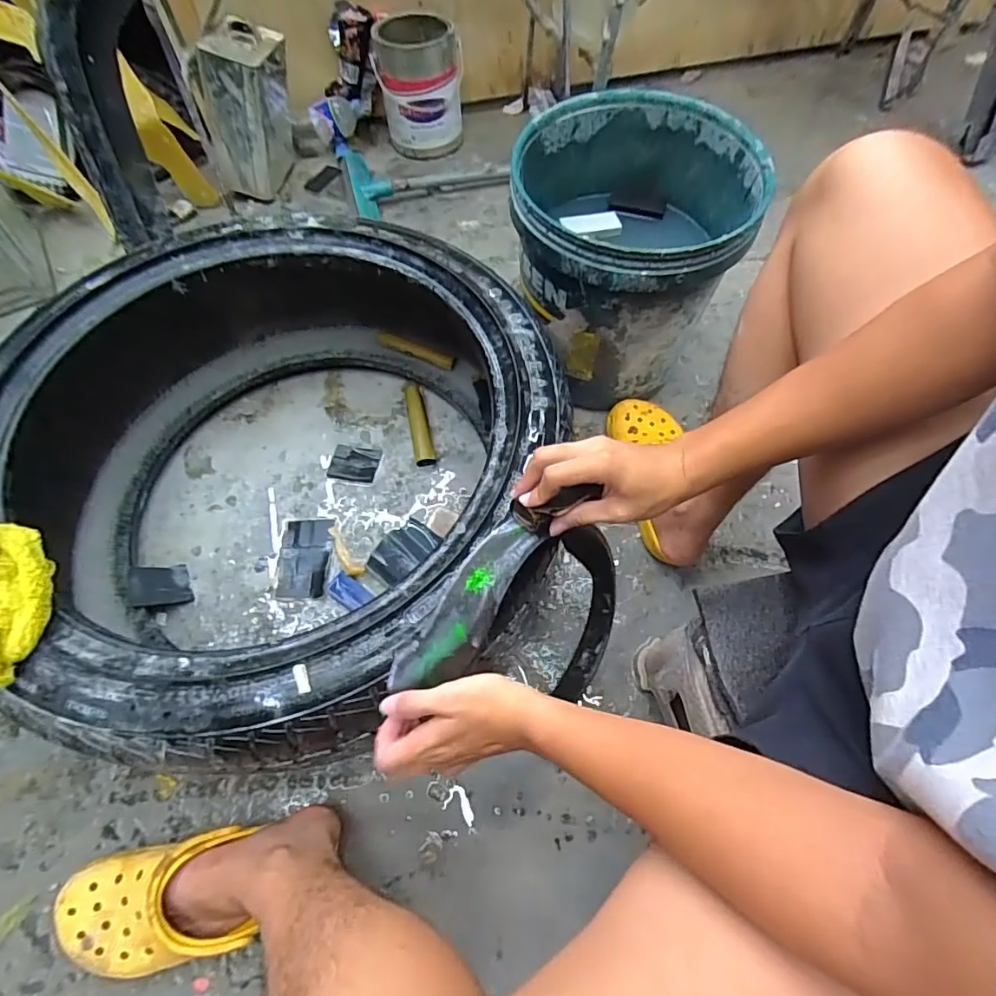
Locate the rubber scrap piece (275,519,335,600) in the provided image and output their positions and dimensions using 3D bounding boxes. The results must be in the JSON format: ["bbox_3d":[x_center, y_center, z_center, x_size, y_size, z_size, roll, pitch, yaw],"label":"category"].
[{"bbox_3d":[-0.275,0.084,0.740,0.070,0.007,0.117,0,63,0],"label":"rubber scrap piece"}]

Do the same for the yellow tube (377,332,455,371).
[{"bbox_3d":[-0.135,-0.244,0.869,0.141,0.016,0.024,22,65,11],"label":"yellow tube"}]

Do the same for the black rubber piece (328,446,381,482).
[{"bbox_3d":[-0.222,-0.055,0.808,0.072,0.009,0.062,7,63,3],"label":"black rubber piece"}]

